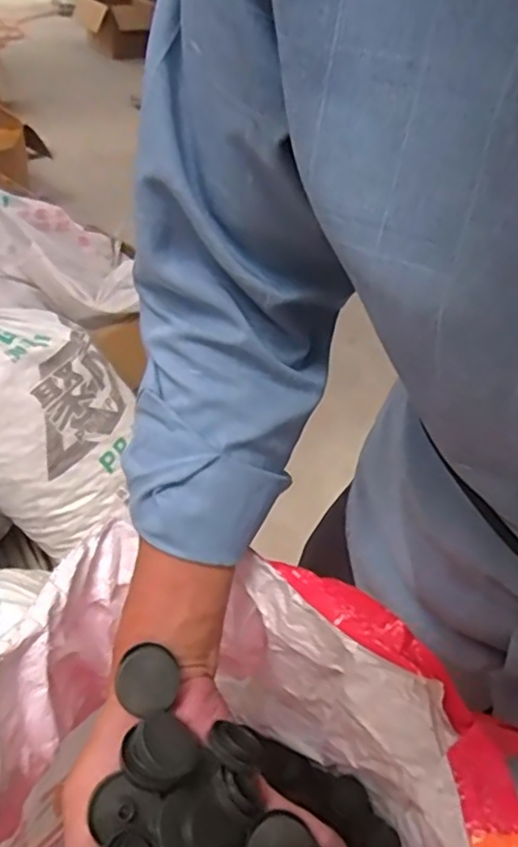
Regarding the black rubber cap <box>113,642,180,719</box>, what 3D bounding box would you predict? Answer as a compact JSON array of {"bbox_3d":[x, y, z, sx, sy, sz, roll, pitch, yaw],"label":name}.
[{"bbox_3d":[-0.059,0.136,0.334,0.031,0.009,0.031,17,51,-22],"label":"black rubber cap"}]

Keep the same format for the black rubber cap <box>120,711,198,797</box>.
[{"bbox_3d":[-0.048,0.163,0.313,0.033,0.016,0.030,2,40,-2],"label":"black rubber cap"}]

